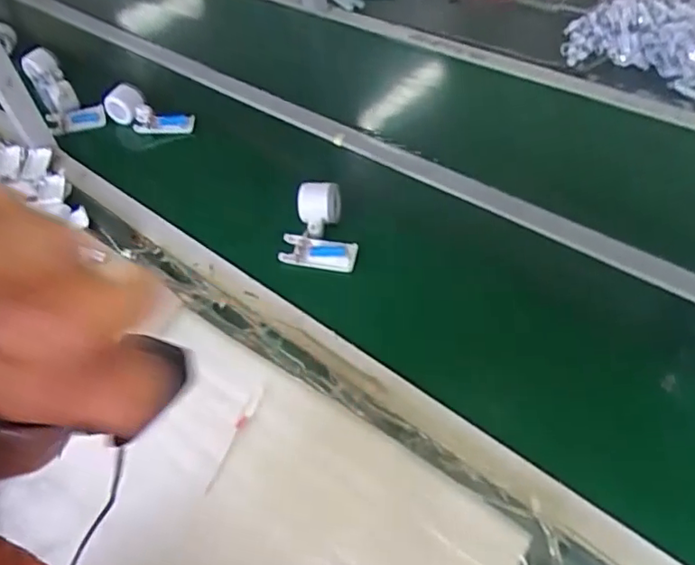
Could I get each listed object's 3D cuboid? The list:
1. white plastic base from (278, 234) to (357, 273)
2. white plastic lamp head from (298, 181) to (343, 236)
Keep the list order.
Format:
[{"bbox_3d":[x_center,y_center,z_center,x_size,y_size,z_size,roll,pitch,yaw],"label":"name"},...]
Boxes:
[{"bbox_3d":[-0.040,-0.040,0.816,0.104,0.042,0.026,4,17,3],"label":"white plastic base"},{"bbox_3d":[-0.038,-0.104,0.837,0.064,0.054,0.060,-7,47,0],"label":"white plastic lamp head"}]

